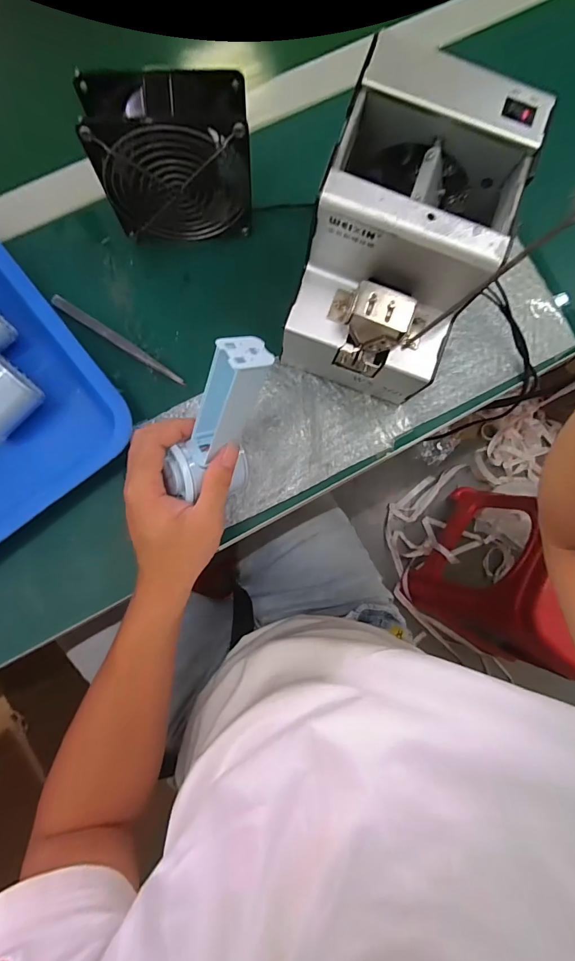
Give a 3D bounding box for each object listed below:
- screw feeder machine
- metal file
[{"bbox_3d":[0.082,-0.177,0.323,0.117,0.144,0.172,18,84,-2],"label":"screw feeder machine"},{"bbox_3d":[-0.157,-0.129,0.375,0.139,0.012,0.011,33,84,0],"label":"metal file"}]

